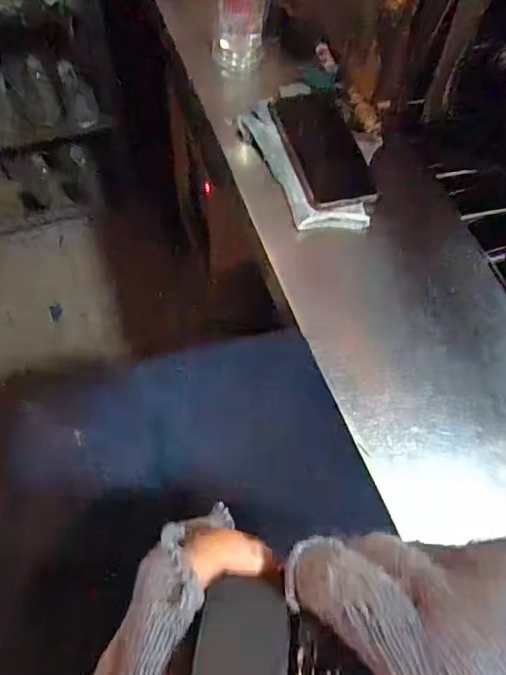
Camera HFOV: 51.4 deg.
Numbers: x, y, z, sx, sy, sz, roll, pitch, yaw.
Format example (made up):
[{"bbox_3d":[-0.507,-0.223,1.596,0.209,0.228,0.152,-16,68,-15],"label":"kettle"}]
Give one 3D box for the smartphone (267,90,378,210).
[{"bbox_3d":[0.082,-0.221,0.609,0.080,0.015,0.166,-13,67,-8],"label":"smartphone"}]

